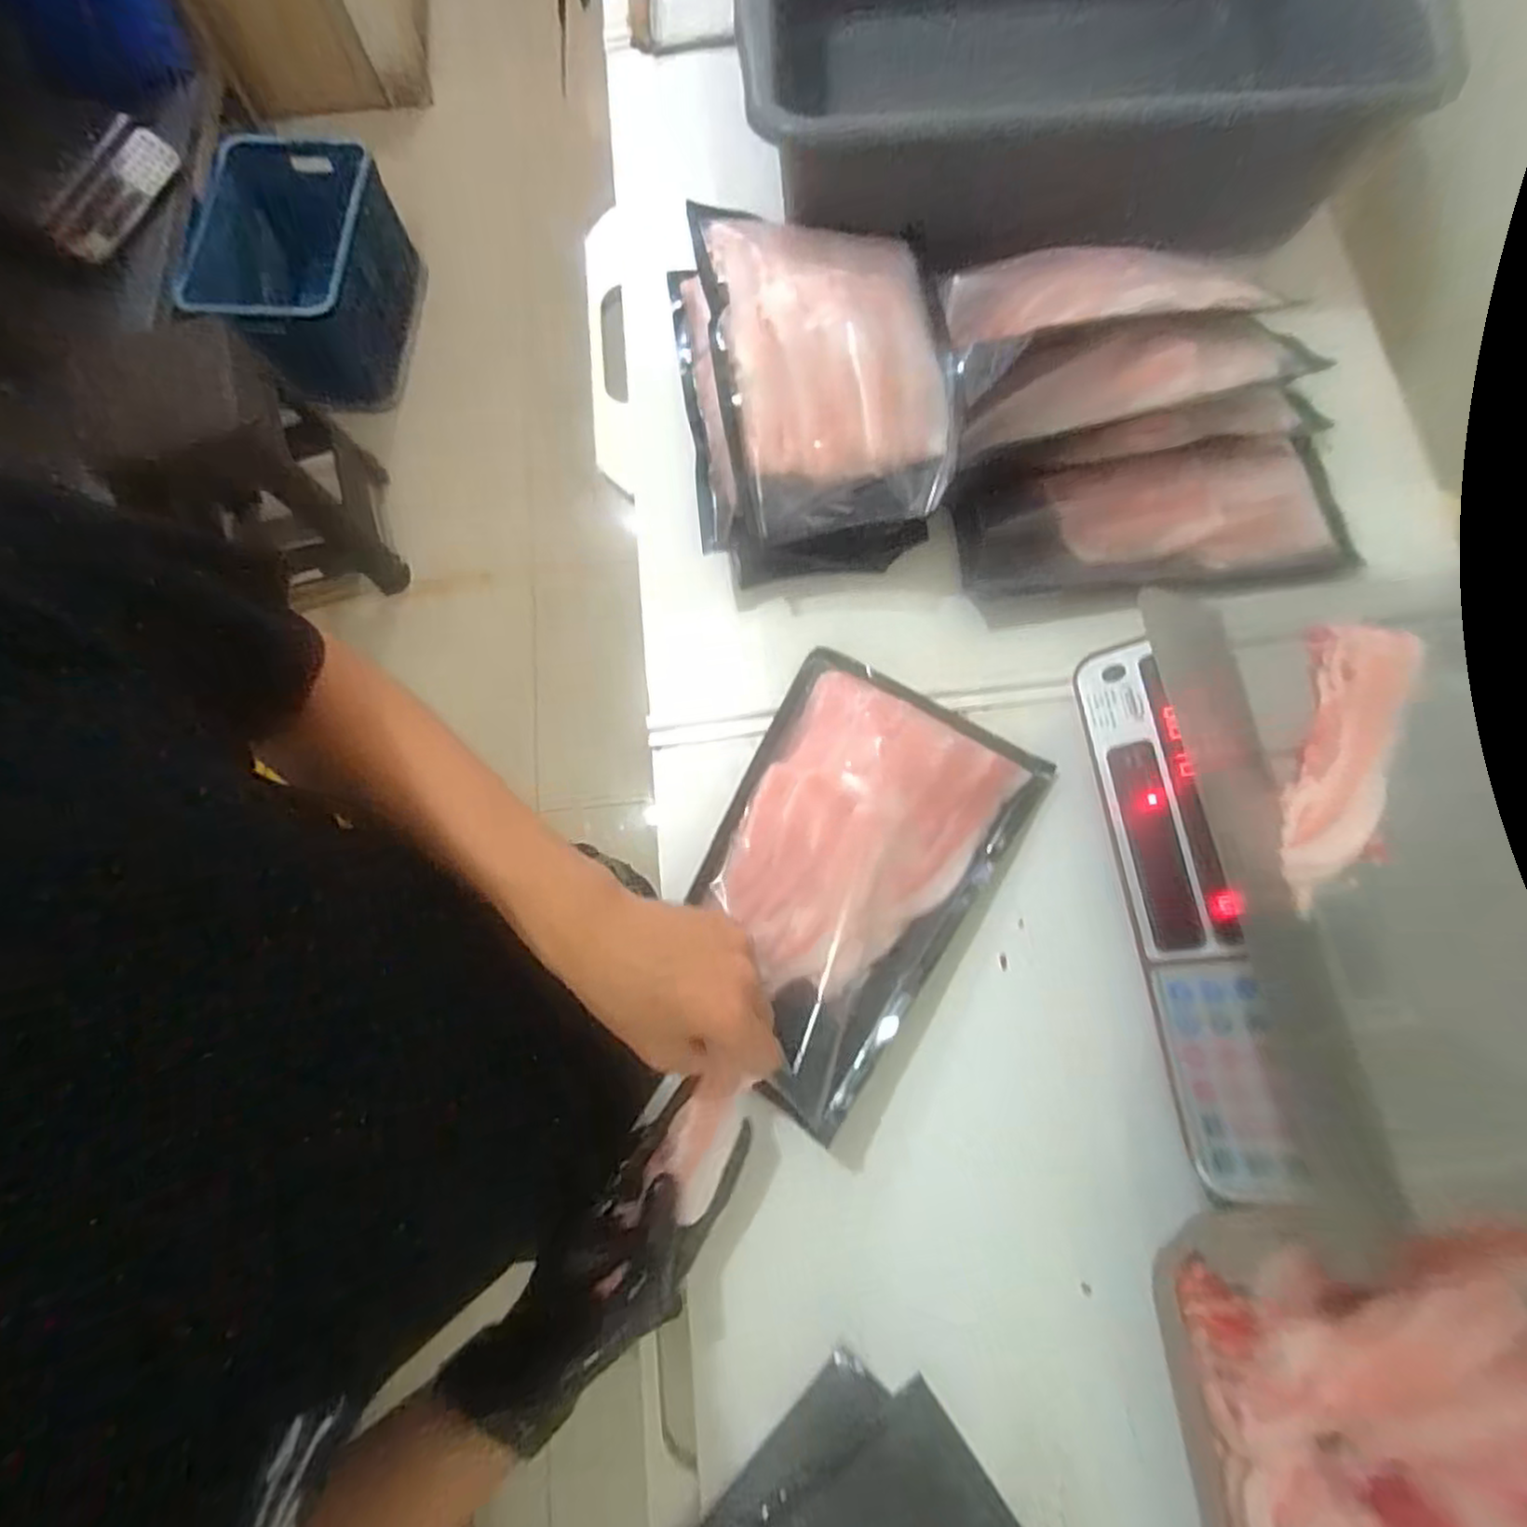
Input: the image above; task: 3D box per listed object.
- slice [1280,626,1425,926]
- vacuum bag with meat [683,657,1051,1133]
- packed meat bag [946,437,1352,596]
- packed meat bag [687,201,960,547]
[{"bbox_3d":[0.324,-0.007,0.405,0.051,0.017,0.176,26,77,7],"label":"slice"},{"bbox_3d":[0.054,0.075,0.498,0.181,0.026,0.288,31,78,8],"label":"vacuum bag with meat"},{"bbox_3d":[0.293,-0.187,0.550,0.302,0.030,0.101,-5,99,-4],"label":"packed meat bag"},{"bbox_3d":[0.049,-0.317,0.547,0.173,0.053,0.289,-9,75,-1],"label":"packed meat bag"}]

